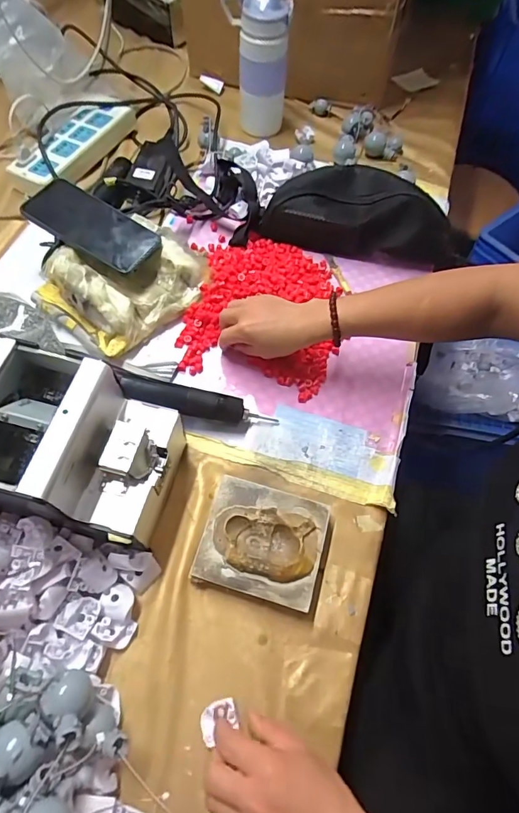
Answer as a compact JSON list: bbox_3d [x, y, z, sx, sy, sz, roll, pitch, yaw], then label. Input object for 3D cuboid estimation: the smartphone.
[{"bbox_3d":[-0.208,-0.226,0.548,0.167,0.015,0.080,29,58,6],"label":"smartphone"}]

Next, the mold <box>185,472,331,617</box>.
[{"bbox_3d":[0.003,0.132,0.430,0.113,0.033,0.101,15,63,5],"label":"mold"}]

